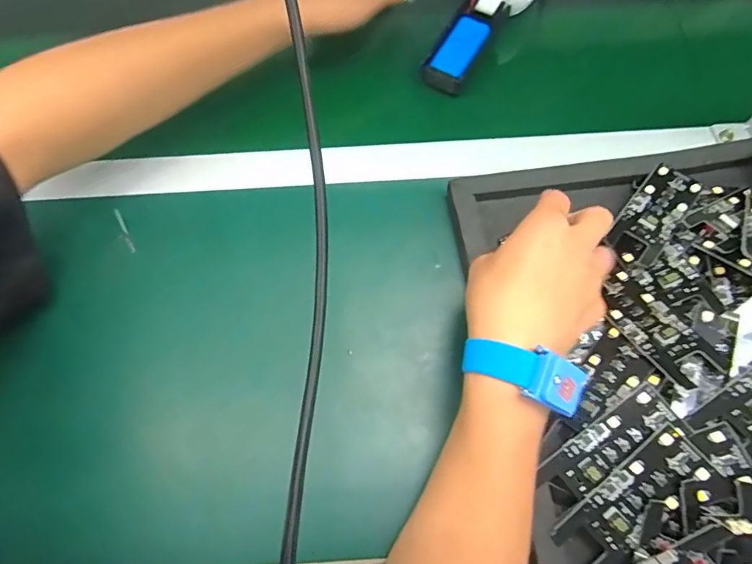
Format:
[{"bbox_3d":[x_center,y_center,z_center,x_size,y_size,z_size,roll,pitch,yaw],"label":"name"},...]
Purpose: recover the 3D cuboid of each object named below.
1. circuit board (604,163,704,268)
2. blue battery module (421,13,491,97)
[{"bbox_3d":[0.225,-0.056,0.374,0.039,0.007,0.095,39,74,15],"label":"circuit board"},{"bbox_3d":[0.081,-0.229,0.462,0.040,0.023,0.084,30,86,12],"label":"blue battery module"}]

